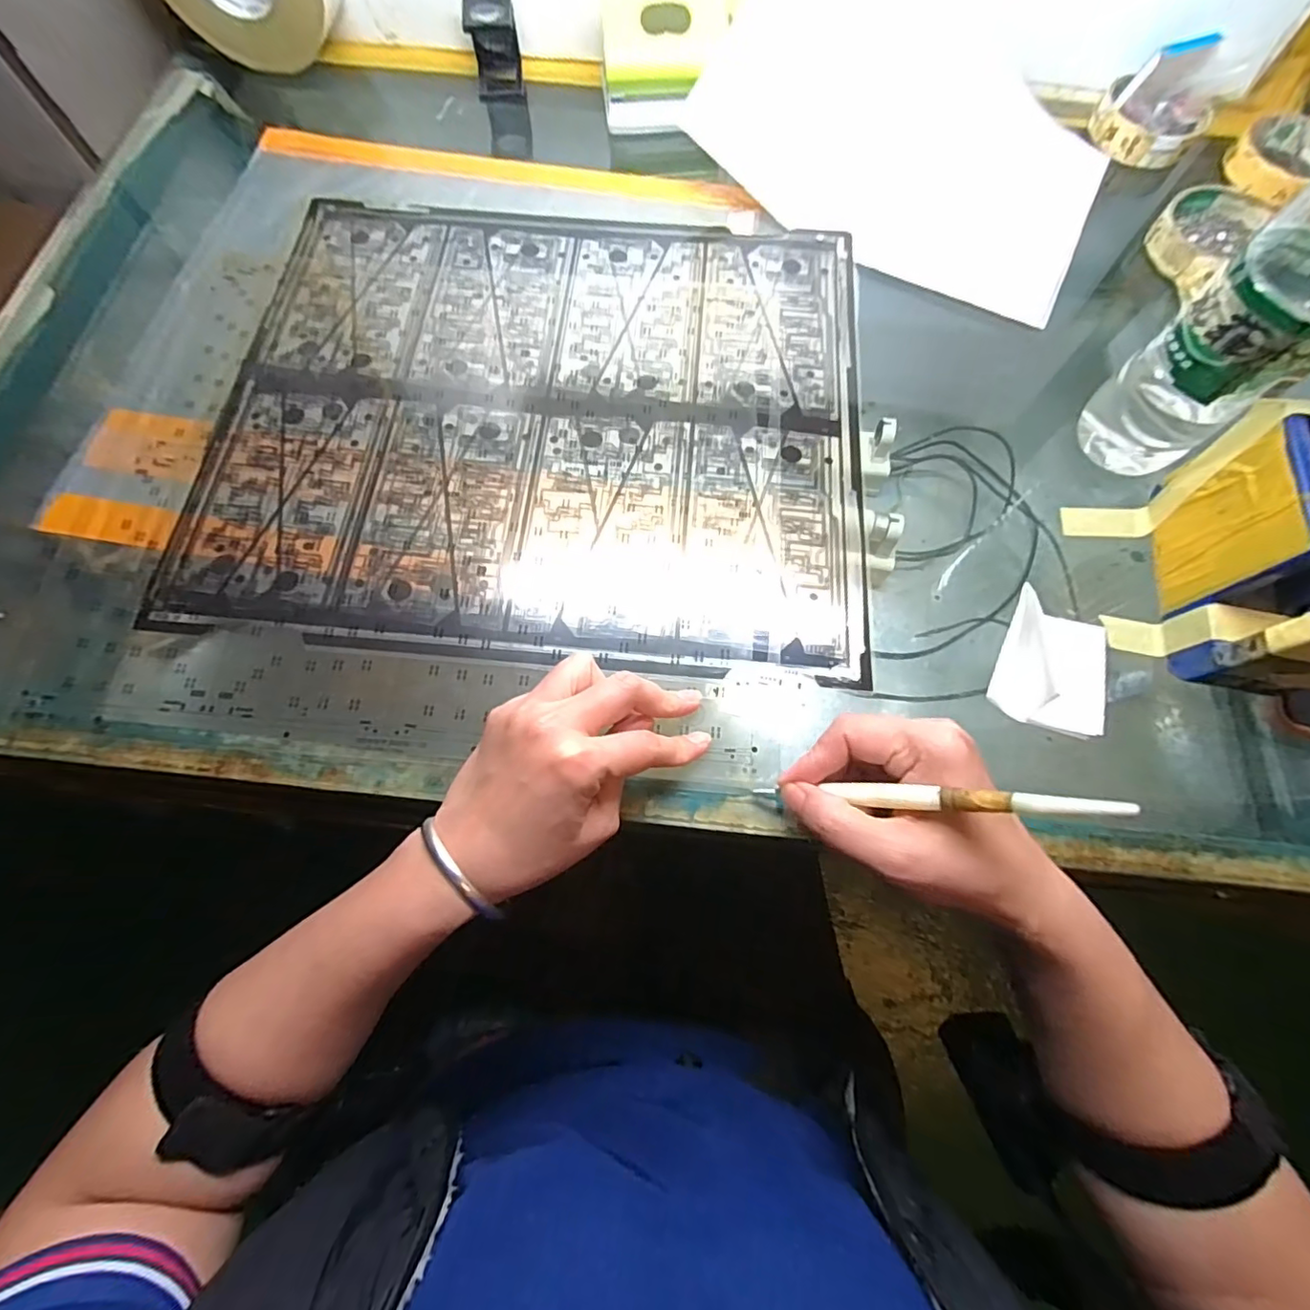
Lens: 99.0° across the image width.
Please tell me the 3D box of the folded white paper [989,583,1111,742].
[{"bbox_3d":[0.215,0.005,0.299,0.057,0.021,0.066,19,71,6],"label":"folded white paper"}]

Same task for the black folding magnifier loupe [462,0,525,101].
[{"bbox_3d":[-0.132,-0.500,0.463,0.039,0.064,0.032,-8,71,-3],"label":"black folding magnifier loupe"}]

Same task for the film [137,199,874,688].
[{"bbox_3d":[-0.071,-0.164,0.368,0.401,0.005,0.349,5,70,1],"label":"film"}]

